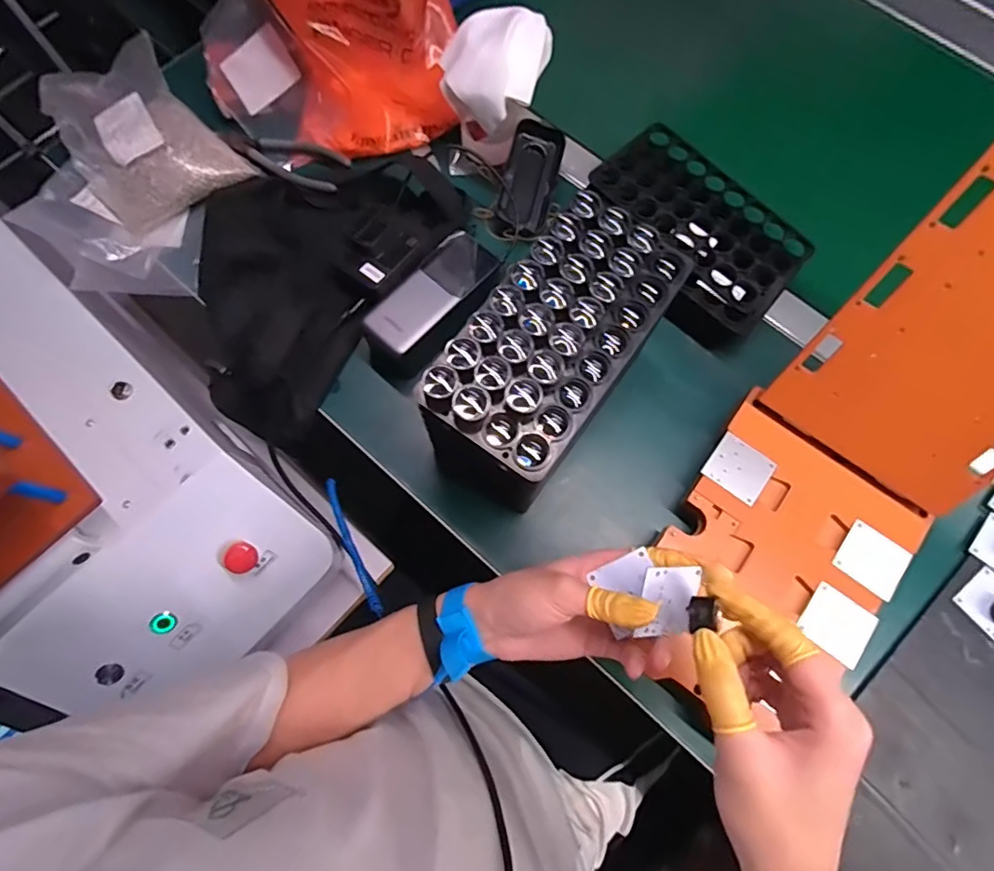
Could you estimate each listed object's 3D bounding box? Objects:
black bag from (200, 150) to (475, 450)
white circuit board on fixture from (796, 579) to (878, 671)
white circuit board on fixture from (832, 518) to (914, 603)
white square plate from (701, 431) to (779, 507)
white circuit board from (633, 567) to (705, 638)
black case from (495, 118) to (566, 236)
[{"bbox_3d":[-0.185,-0.161,0.509,0.195,0.060,0.293,36,78,11],"label":"black bag"},{"bbox_3d":[0.262,0.145,0.409,0.048,0.004,0.045,35,82,14],"label":"white circuit board on fixture"},{"bbox_3d":[0.298,0.099,0.421,0.047,0.006,0.045,37,78,11],"label":"white circuit board on fixture"},{"bbox_3d":[0.203,0.027,0.443,0.048,0.004,0.045,35,78,10],"label":"white square plate"},{"bbox_3d":[0.108,0.102,0.330,0.042,0.004,0.041,8,93,-23],"label":"white circuit board"},{"bbox_3d":[0.034,-0.260,0.536,0.052,0.028,0.098,13,90,-20],"label":"black case"}]

